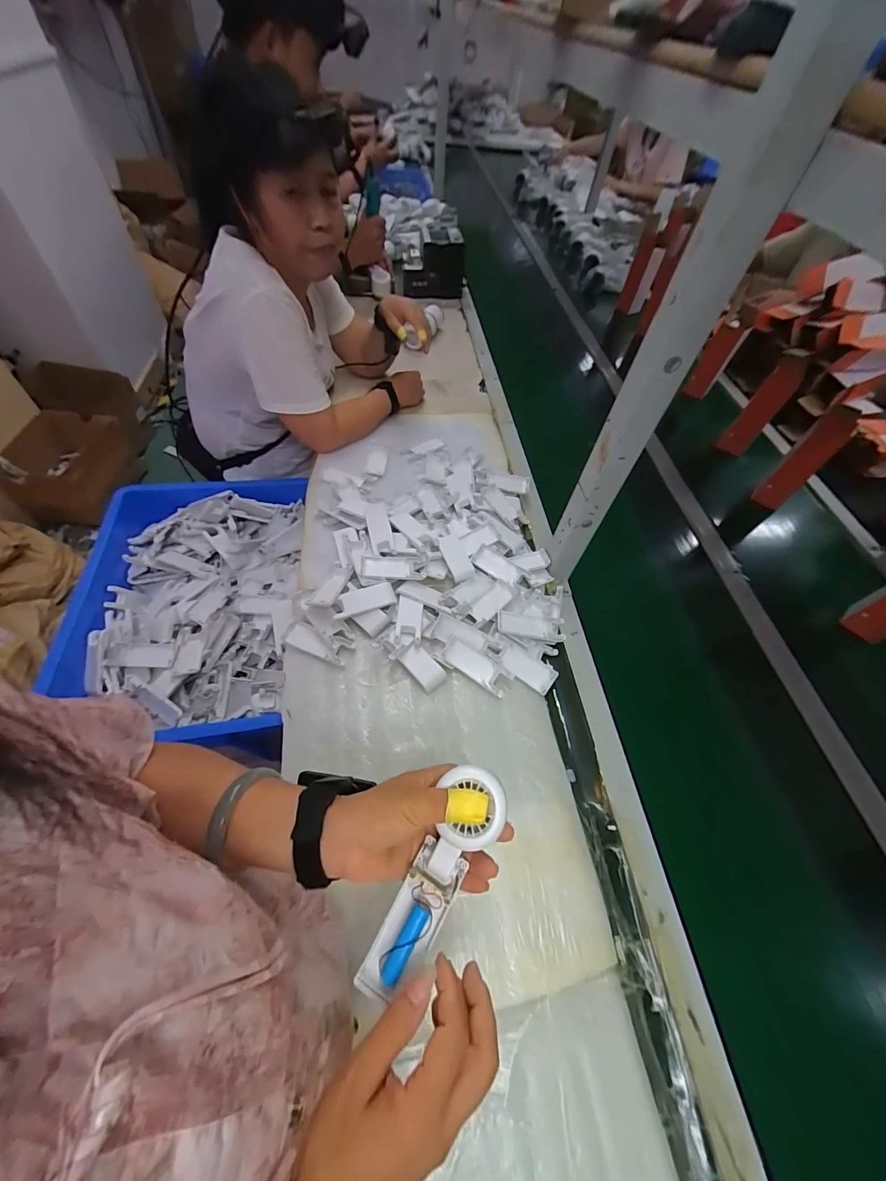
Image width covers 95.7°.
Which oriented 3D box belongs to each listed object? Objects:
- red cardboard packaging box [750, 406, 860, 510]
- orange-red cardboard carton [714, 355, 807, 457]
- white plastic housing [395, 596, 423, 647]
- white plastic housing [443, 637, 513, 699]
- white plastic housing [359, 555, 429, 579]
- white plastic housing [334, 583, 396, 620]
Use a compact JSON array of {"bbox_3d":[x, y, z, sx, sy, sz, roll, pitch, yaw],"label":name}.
[{"bbox_3d":[0.724,-0.260,0.807,0.060,0.194,0.064,-36,68,-26],"label":"red cardboard packaging box"},{"bbox_3d":[0.714,-0.410,0.898,0.064,0.216,0.050,41,38,20],"label":"orange-red cardboard carton"},{"bbox_3d":[-0.051,0.044,0.600,0.038,0.011,0.087,3,57,-2],"label":"white plastic housing"},{"bbox_3d":[0.049,0.110,0.584,0.101,0.009,0.041,30,60,15],"label":"white plastic housing"},{"bbox_3d":[-0.081,-0.035,0.645,0.101,0.015,0.044,2,57,-2],"label":"white plastic housing"},{"bbox_3d":[-0.119,0.015,0.608,0.091,0.010,0.039,-14,59,-12],"label":"white plastic housing"}]

